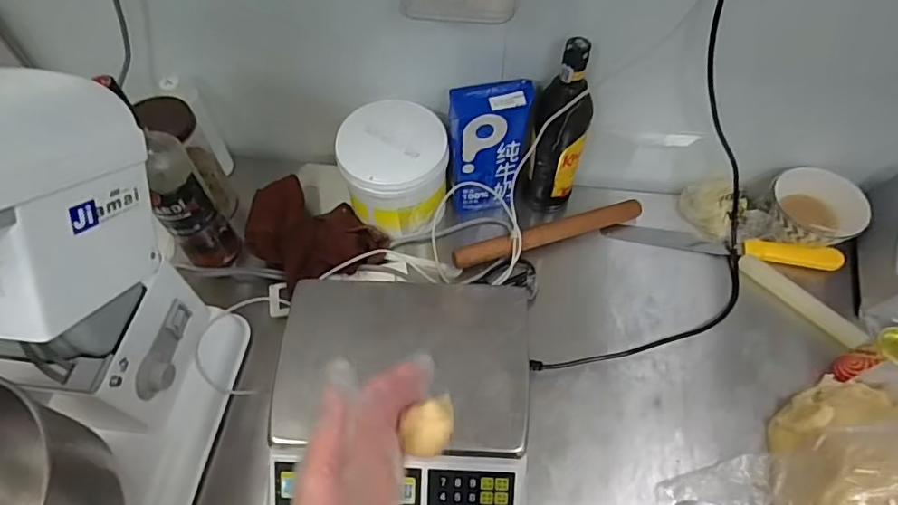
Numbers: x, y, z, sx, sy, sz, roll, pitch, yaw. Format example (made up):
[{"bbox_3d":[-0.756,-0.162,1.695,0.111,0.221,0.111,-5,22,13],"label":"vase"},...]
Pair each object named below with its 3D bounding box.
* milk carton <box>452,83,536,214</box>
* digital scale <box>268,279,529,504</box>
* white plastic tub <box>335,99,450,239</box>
[{"bbox_3d":[0.058,-0.145,0.779,0.110,0.204,0.055,-3,56,-2],"label":"milk carton"},{"bbox_3d":[-0.050,0.178,0.616,0.281,0.114,0.279,2,57,2],"label":"digital scale"},{"bbox_3d":[-0.079,-0.121,0.789,0.146,0.133,0.135,0,55,0],"label":"white plastic tub"}]

